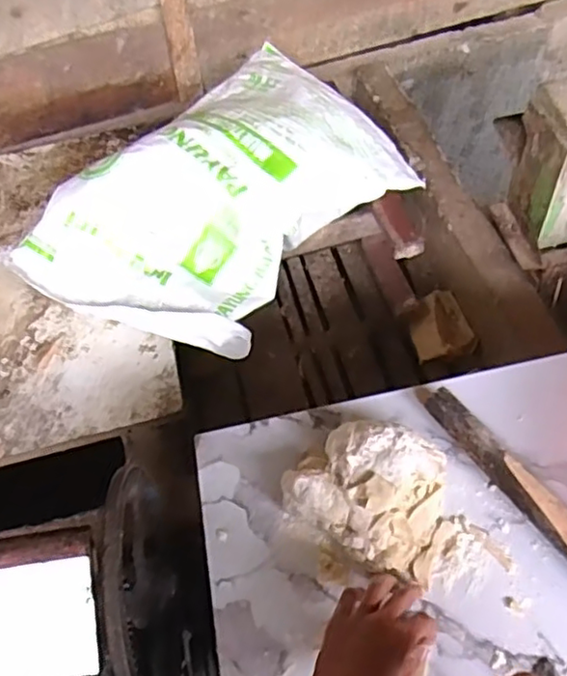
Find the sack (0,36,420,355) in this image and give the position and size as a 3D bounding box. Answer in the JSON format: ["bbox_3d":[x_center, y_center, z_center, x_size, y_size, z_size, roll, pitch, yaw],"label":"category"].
[{"bbox_3d":[-0.094,-0.257,1.150,0.417,0.181,0.670,31,61,26],"label":"sack"}]

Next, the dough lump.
[{"bbox_3d":[0.109,0.167,0.664,0.214,0.070,0.140,26,59,24],"label":"dough lump"}]

